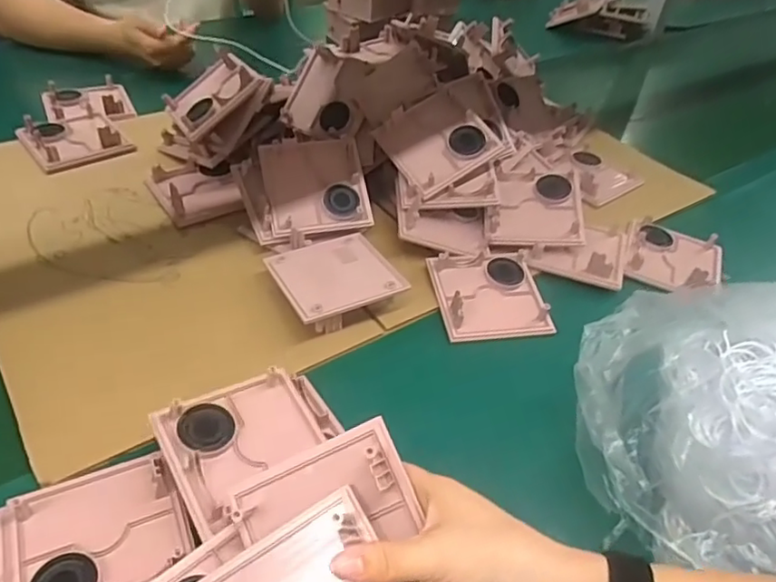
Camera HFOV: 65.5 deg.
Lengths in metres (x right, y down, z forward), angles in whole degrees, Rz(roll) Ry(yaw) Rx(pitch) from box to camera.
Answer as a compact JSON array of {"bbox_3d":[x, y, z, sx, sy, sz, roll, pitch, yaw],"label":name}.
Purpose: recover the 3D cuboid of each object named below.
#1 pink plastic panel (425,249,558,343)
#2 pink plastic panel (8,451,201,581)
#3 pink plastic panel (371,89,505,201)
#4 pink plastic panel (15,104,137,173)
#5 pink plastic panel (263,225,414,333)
[{"bbox_3d":[0.104,0.000,0.604,0.108,0.019,0.101,-3,44,-11],"label":"pink plastic panel"},{"bbox_3d":[-0.187,0.162,0.394,0.106,0.021,0.098,-17,48,-23],"label":"pink plastic panel"},{"bbox_3d":[0.053,-0.166,0.660,0.103,0.014,0.103,-33,72,-5],"label":"pink plastic panel"},{"bbox_3d":[-0.390,-0.193,0.744,0.104,0.027,0.111,-27,53,-32],"label":"pink plastic panel"},{"bbox_3d":[-0.056,-0.017,0.592,0.105,0.036,0.122,-16,47,-23],"label":"pink plastic panel"}]

